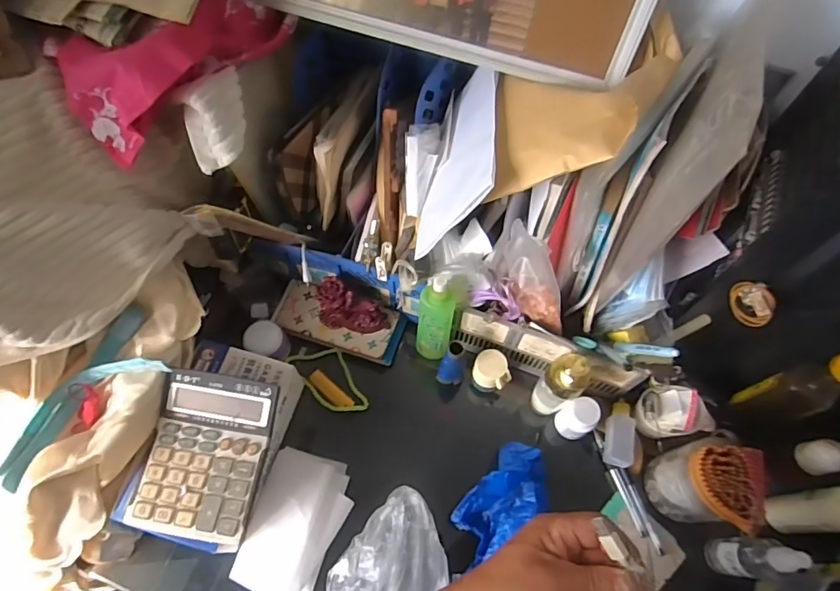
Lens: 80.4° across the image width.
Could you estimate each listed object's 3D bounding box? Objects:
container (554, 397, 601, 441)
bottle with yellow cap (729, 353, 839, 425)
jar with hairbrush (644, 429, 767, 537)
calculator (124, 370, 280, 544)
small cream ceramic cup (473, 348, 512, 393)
[{"bbox_3d":[0.206,0.161,0.652,0.042,0.066,0.042,0,62,-1],"label":"container"},{"bbox_3d":[0.435,0.110,0.565,0.053,0.263,0.051,-17,64,-9],"label":"bottle with yellow cap"},{"bbox_3d":[0.333,0.222,0.581,0.085,0.137,0.086,36,68,17],"label":"jar with hairbrush"},{"bbox_3d":[-0.242,0.176,0.558,0.135,0.040,0.171,9,63,4],"label":"calculator"},{"bbox_3d":[0.097,0.105,0.676,0.051,0.061,0.044,15,63,7],"label":"small cream ceramic cup"}]

